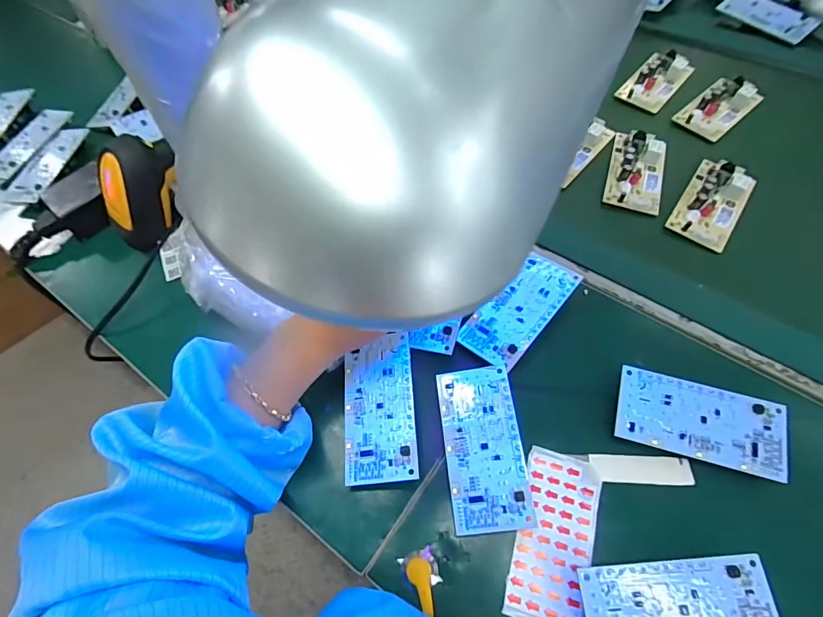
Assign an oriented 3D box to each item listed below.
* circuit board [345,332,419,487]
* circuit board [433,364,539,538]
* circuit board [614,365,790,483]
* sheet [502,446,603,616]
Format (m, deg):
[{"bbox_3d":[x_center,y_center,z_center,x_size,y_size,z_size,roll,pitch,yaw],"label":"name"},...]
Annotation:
[{"bbox_3d":[-0.025,0.077,0.340,0.054,0.018,0.113,-4,60,0],"label":"circuit board"},{"bbox_3d":[0.052,0.100,0.318,0.055,0.004,0.113,-11,63,10],"label":"circuit board"},{"bbox_3d":[0.210,0.082,0.316,0.112,0.004,0.056,14,70,10],"label":"circuit board"},{"bbox_3d":[0.100,0.158,0.301,0.051,0.004,0.109,14,64,11],"label":"sheet"}]

